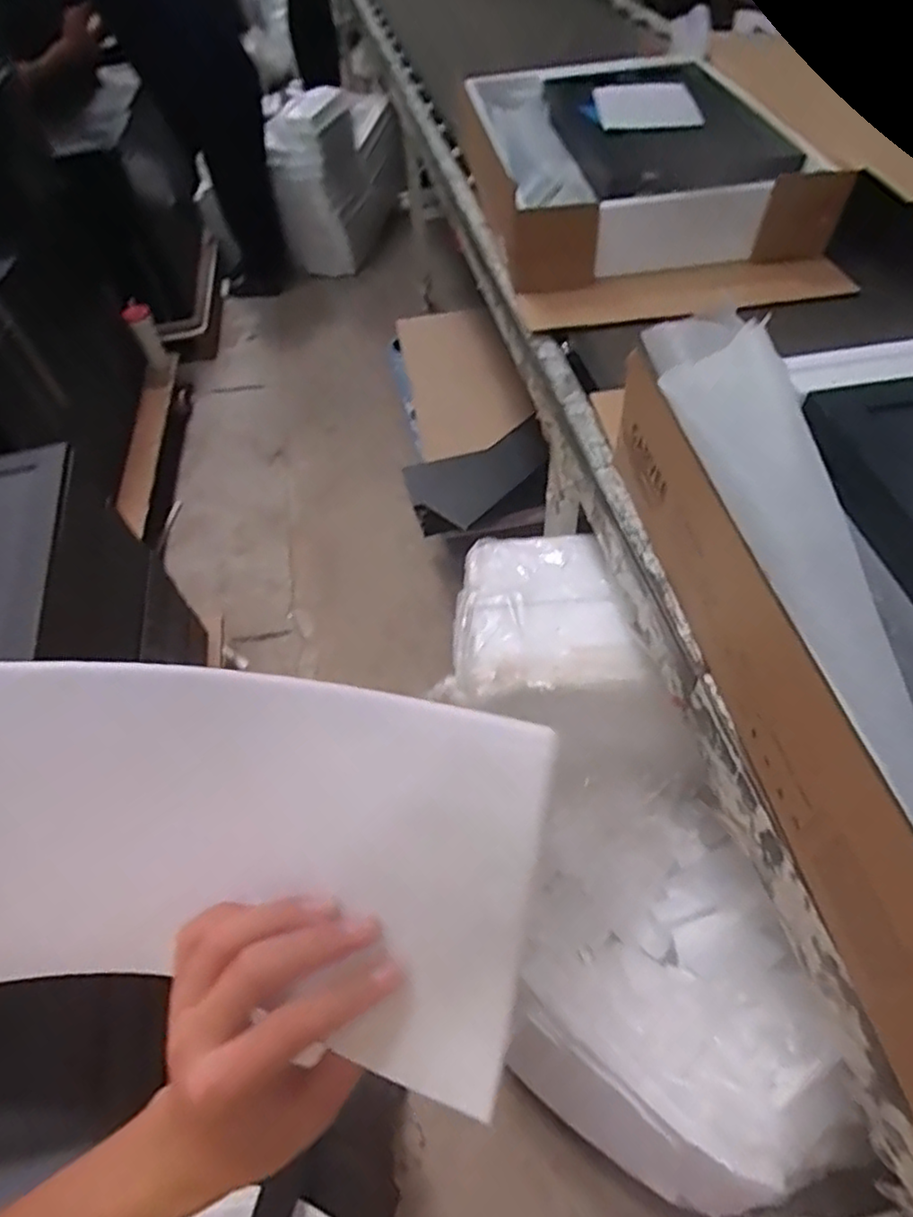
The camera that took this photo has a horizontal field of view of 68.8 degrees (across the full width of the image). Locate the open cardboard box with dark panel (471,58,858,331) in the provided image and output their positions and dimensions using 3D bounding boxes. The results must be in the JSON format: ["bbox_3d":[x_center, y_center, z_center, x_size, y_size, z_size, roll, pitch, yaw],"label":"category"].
[{"bbox_3d":[0.382,-0.992,1.491,0.627,0.141,1.025,-7,53,-1],"label":"open cardboard box with dark panel"}]

